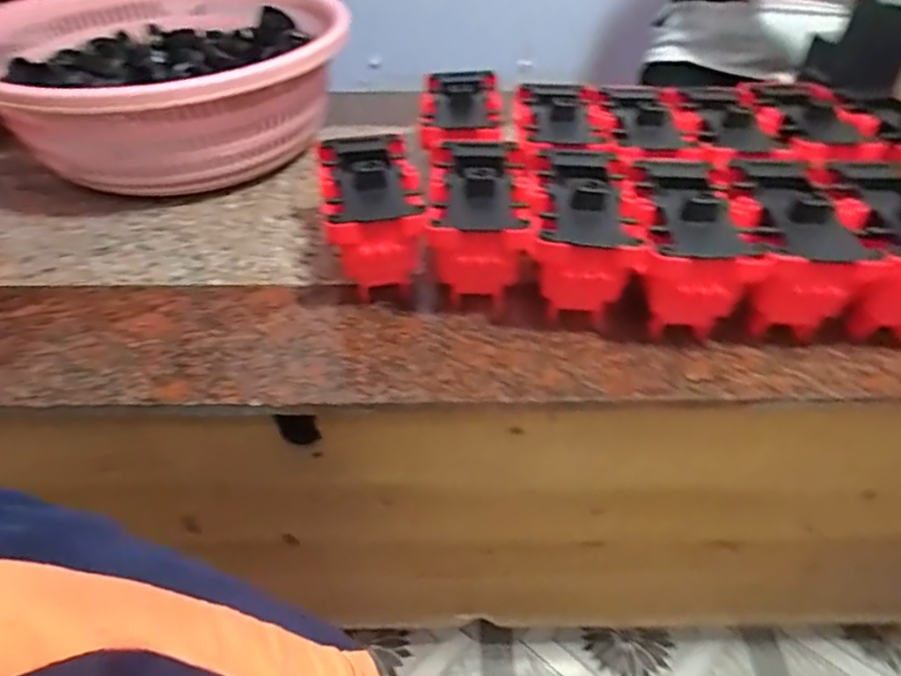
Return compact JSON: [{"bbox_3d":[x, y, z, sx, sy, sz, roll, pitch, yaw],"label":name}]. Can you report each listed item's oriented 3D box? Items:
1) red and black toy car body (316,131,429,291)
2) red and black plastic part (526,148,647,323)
[{"bbox_3d":[-0.068,-0.105,0.517,0.079,0.097,0.148,-8,45,-8],"label":"red and black toy car body"},{"bbox_3d":[0.100,-0.088,0.497,0.079,0.098,0.156,3,44,3],"label":"red and black plastic part"}]

